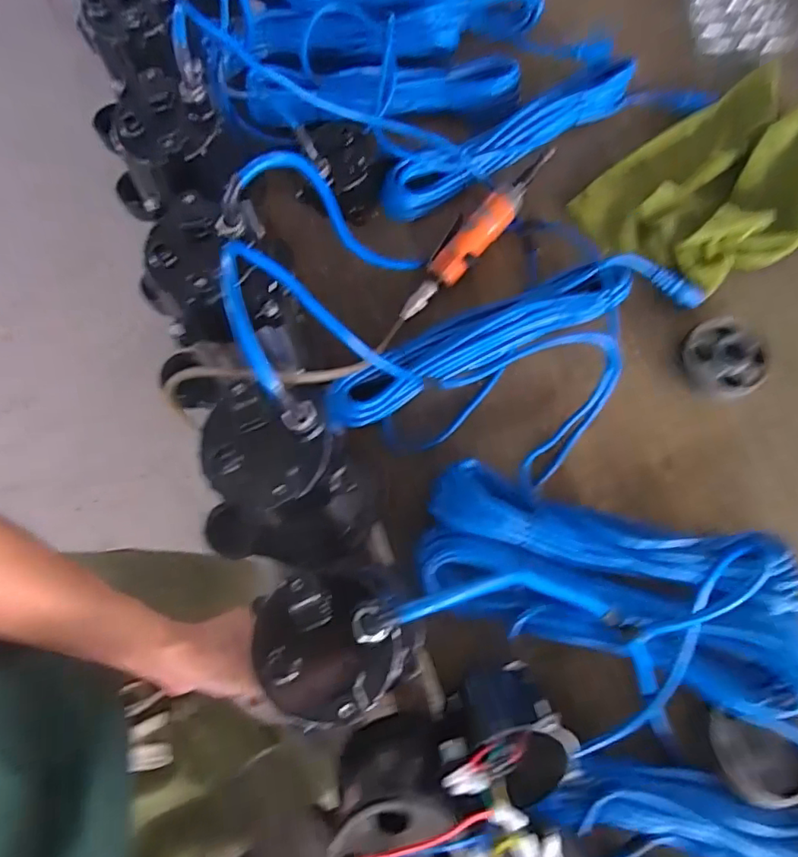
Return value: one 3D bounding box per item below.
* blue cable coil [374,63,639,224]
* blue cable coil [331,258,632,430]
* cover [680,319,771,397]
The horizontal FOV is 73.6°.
[{"bbox_3d":[0.130,-0.360,0.661,0.346,0.049,0.061,-29,74,-7],"label":"blue cable coil"},{"bbox_3d":[0.084,-0.095,0.573,0.349,0.046,0.066,-25,74,-6],"label":"blue cable coil"},{"bbox_3d":[0.356,-0.077,0.581,0.083,0.013,0.083,0,73,2],"label":"cover"}]

